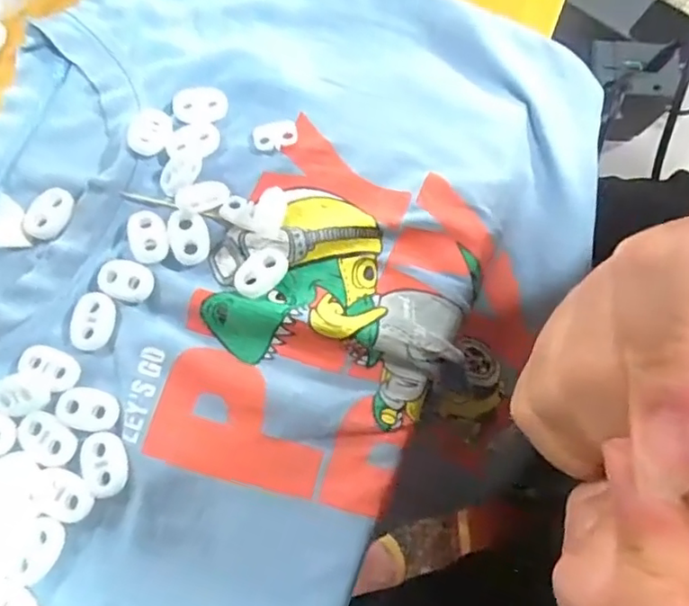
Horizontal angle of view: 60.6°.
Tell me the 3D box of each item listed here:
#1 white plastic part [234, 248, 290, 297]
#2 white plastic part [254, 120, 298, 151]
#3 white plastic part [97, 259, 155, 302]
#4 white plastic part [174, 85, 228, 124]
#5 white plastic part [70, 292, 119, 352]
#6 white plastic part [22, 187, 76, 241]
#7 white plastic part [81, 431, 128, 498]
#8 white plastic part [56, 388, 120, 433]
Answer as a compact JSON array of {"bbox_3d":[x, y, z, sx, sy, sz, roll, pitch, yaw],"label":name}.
[{"bbox_3d":[-0.033,-0.013,0.228,0.017,0.004,0.023,42,78,12],"label":"white plastic part"},{"bbox_3d":[-0.029,-0.071,0.248,0.019,0.004,0.013,-11,74,-3],"label":"white plastic part"},{"bbox_3d":[-0.085,-0.009,0.229,0.023,0.005,0.015,15,74,5],"label":"white plastic part"},{"bbox_3d":[-0.062,-0.085,0.252,0.022,0.004,0.016,-4,73,-1],"label":"white plastic part"},{"bbox_3d":[-0.096,0.007,0.225,0.016,0.004,0.022,12,74,4],"label":"white plastic part"},{"bbox_3d":[-0.120,-0.037,0.237,0.016,0.004,0.022,25,75,8],"label":"white plastic part"},{"bbox_3d":[-0.086,0.057,0.208,0.016,0.004,0.022,-21,74,-6],"label":"white plastic part"},{"bbox_3d":[-0.094,0.039,0.214,0.023,0.004,0.015,16,74,5],"label":"white plastic part"}]

